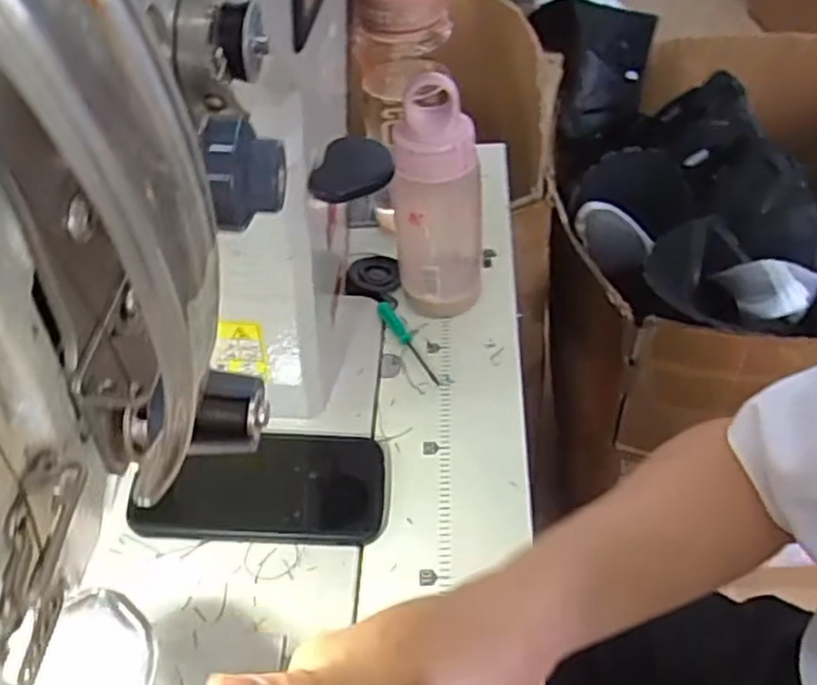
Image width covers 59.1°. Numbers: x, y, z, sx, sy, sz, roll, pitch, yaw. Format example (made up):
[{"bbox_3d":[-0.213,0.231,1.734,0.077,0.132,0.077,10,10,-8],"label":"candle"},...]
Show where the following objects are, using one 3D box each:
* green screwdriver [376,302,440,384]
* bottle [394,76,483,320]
[{"bbox_3d":[0.000,-0.002,0.604,0.014,0.009,0.102,-24,50,-17],"label":"green screwdriver"},{"bbox_3d":[0.022,-0.110,0.570,0.066,0.202,0.066,-4,47,1],"label":"bottle"}]

